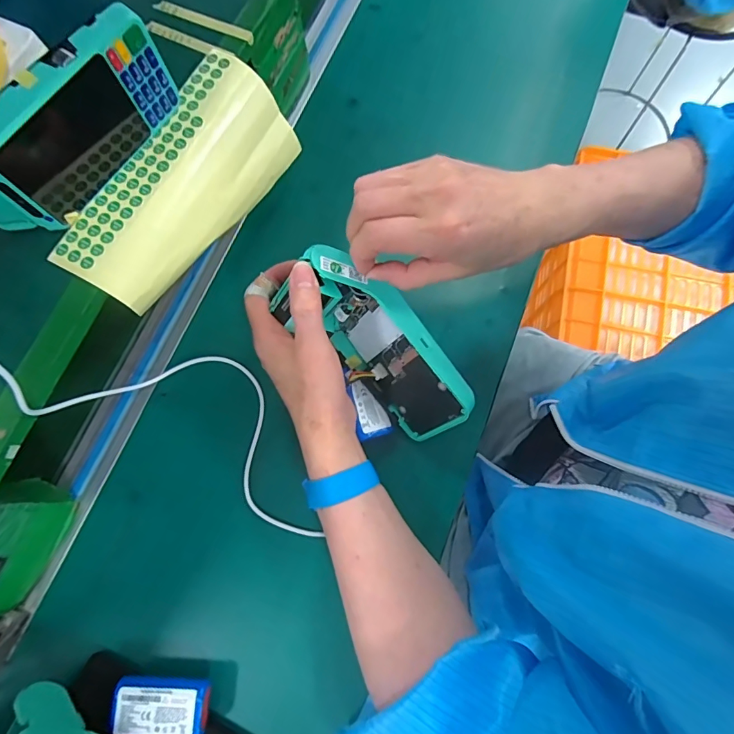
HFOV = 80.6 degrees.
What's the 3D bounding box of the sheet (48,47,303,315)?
[{"bbox_3d":[-0.153,-0.152,0.372,0.070,0.069,0.222,29,78,9],"label":"sheet"}]

